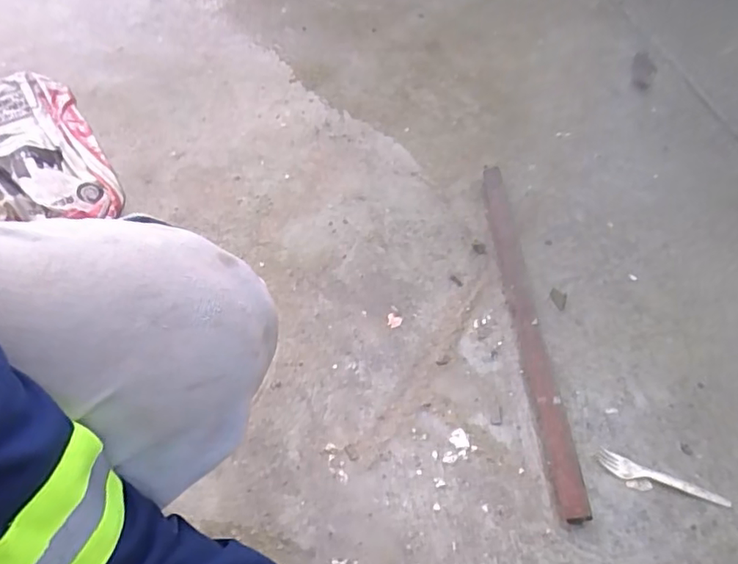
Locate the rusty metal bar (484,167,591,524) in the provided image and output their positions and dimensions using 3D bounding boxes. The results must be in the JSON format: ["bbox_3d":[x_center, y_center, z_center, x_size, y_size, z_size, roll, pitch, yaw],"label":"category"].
[{"bbox_3d":[0.218,0.029,0.764,0.035,0.030,0.582,0,50,-2],"label":"rusty metal bar"}]

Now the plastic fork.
[{"bbox_3d":[0.336,0.229,0.621,0.143,0.005,0.025,21,53,15],"label":"plastic fork"}]

